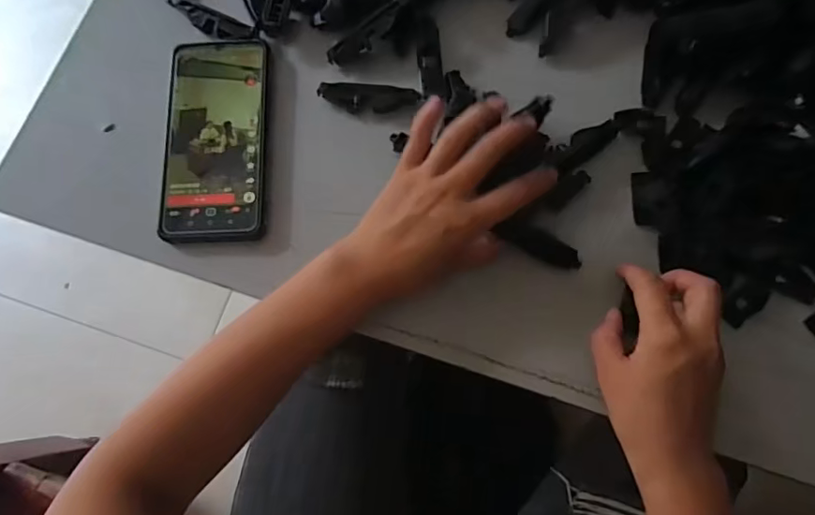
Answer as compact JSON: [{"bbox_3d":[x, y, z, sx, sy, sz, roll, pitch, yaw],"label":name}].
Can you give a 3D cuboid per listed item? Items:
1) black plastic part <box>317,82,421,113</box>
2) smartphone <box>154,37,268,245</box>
[{"bbox_3d":[-0.032,-0.126,0.423,0.080,0.019,0.017,6,75,3],"label":"black plastic part"},{"bbox_3d":[-0.150,-0.096,0.419,0.076,0.015,0.169,-2,75,1],"label":"smartphone"}]

